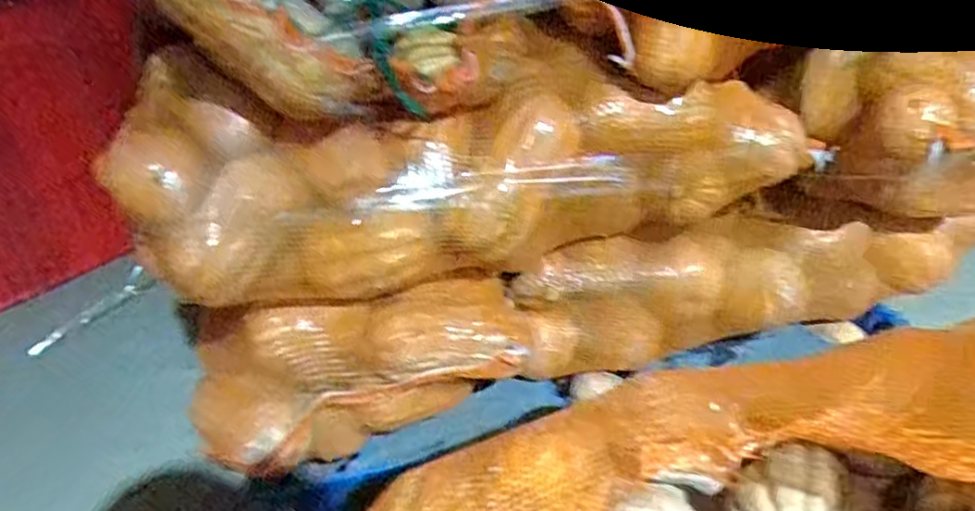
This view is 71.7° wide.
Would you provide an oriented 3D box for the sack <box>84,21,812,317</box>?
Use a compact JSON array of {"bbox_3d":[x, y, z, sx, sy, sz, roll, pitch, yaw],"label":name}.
[{"bbox_3d":[-0.020,-0.094,0.785,0.775,0.251,0.192,-10,31,-7],"label":"sack"}]

